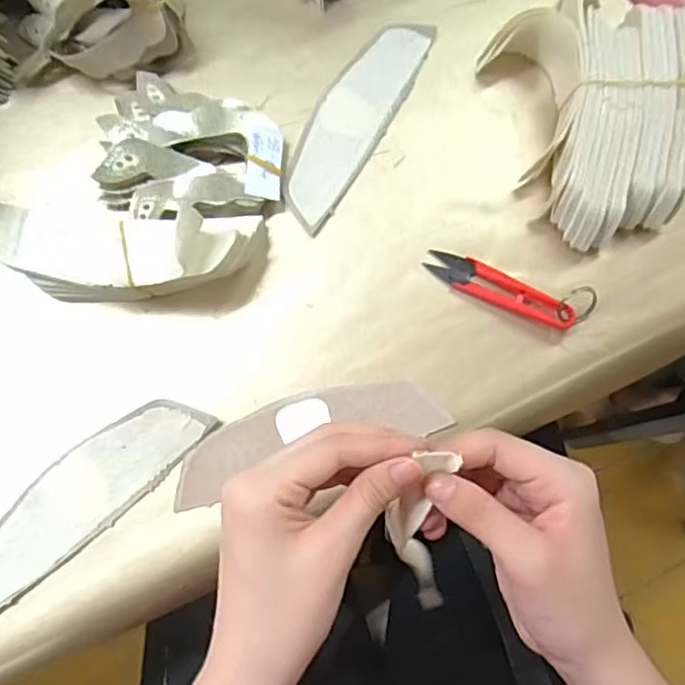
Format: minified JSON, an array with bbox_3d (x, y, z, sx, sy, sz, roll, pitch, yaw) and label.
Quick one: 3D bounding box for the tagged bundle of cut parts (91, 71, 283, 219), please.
[{"bbox_3d":[-0.103,-0.133,0.432,0.119,0.030,0.094,1,78,0],"label":"tagged bundle of cut parts"}]

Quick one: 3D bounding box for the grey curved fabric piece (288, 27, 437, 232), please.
[{"bbox_3d":[0.007,-0.162,0.451,0.050,0.005,0.173,31,80,6],"label":"grey curved fabric piece"}]

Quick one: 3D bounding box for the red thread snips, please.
[{"bbox_3d":[0.112,-0.037,0.422,0.113,0.015,0.026,22,79,4],"label":"red thread snips"}]

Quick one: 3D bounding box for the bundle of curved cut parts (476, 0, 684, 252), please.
[{"bbox_3d":[0.167,-0.163,0.432,0.132,0.046,0.187,9,78,1],"label":"bundle of curved cut parts"}]

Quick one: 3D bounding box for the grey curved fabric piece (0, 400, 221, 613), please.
[{"bbox_3d":[-0.164,0.094,0.397,0.173,0.007,0.052,-41,83,-7],"label":"grey curved fabric piece"}]

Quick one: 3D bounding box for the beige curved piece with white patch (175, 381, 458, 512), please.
[{"bbox_3d":[-0.023,0.058,0.407,0.177,0.004,0.049,-17,79,-4],"label":"beige curved piece with white patch"}]

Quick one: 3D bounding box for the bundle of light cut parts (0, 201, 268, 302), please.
[{"bbox_3d":[-0.135,-0.059,0.395,0.159,0.065,0.061,2,78,0],"label":"bundle of light cut parts"}]

